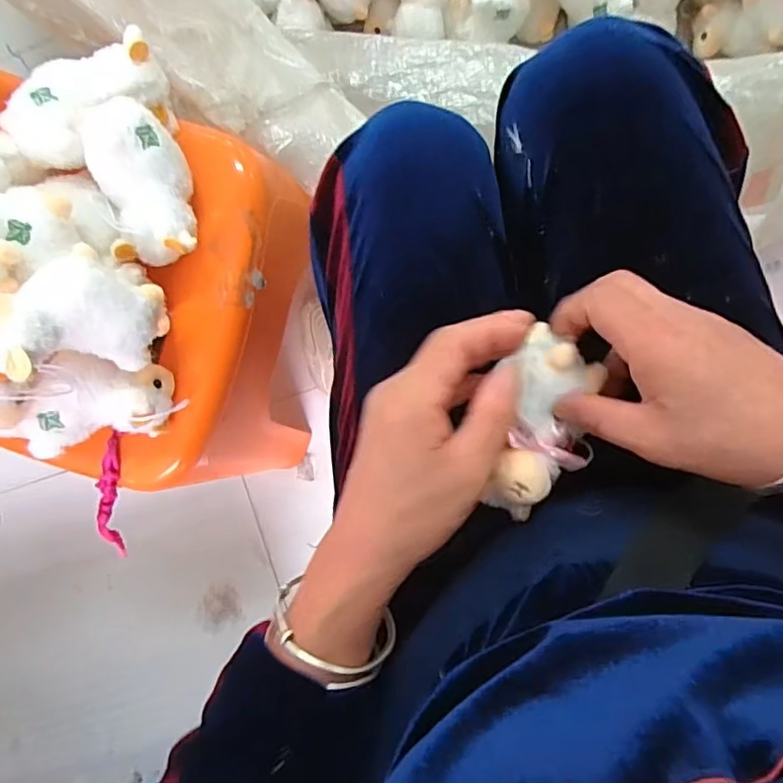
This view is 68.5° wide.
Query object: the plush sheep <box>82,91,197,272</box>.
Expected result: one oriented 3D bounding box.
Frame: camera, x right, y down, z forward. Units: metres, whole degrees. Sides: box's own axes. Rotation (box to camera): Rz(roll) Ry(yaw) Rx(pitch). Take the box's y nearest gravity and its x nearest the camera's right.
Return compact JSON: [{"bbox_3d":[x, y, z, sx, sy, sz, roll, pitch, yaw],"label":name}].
[{"bbox_3d":[-0.200,-0.161,0.450,0.068,0.059,0.118,-10,92,7],"label":"plush sheep"}]

